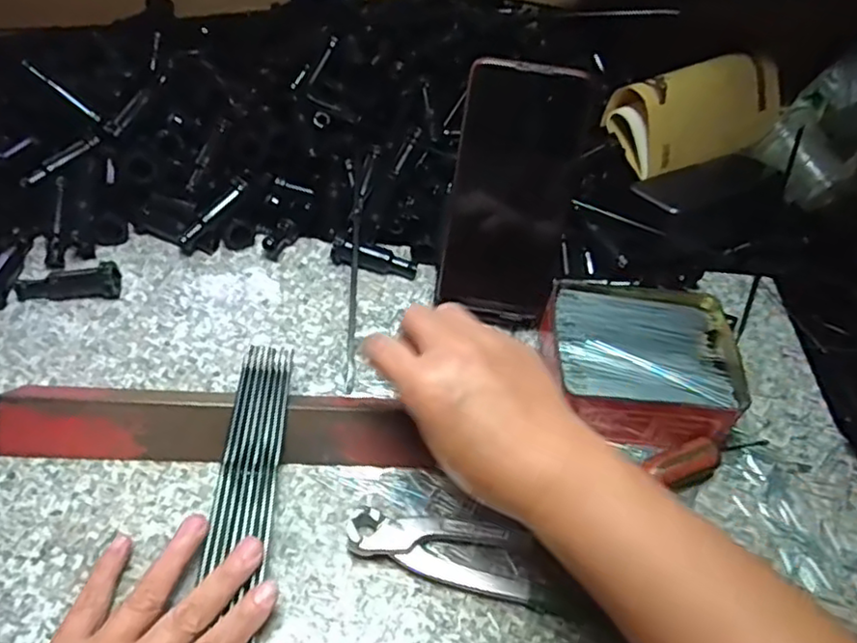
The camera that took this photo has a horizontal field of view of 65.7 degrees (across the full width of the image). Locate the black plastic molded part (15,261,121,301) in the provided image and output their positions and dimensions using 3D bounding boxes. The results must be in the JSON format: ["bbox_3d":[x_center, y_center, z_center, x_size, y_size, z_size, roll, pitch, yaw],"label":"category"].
[{"bbox_3d":[-0.253,-0.026,0.467,0.067,0.020,0.022,-2,50,-9],"label":"black plastic molded part"}]

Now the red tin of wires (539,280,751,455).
[{"bbox_3d":[0.141,0.029,0.450,0.127,0.045,0.110,4,49,-4],"label":"red tin of wires"}]

